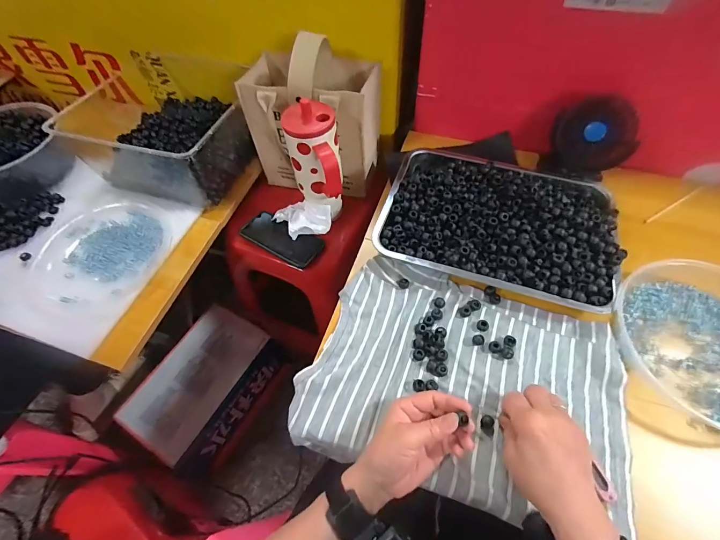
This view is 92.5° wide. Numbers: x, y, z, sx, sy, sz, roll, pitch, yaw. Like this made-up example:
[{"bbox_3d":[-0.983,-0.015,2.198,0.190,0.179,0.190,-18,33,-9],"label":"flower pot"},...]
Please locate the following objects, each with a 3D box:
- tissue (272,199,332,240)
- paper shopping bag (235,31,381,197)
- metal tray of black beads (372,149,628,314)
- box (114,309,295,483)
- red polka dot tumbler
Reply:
[{"bbox_3d":[-0.110,-0.106,0.668,0.083,0.036,0.100,-35,62,-18],"label":"tissue"},{"bbox_3d":[-0.083,-0.299,0.665,0.230,0.262,0.173,22,61,16],"label":"paper shopping bag"},{"bbox_3d":[0.212,-0.083,0.542,0.336,0.061,0.250,15,60,12],"label":"metal tray of black beads"},{"bbox_3d":[-0.371,0.290,0.862,0.220,0.159,0.332,29,63,19],"label":"box"},{"bbox_3d":[-0.073,-0.170,0.593,0.089,0.201,0.088,-1,58,2],"label":"red polka dot tumbler"}]

